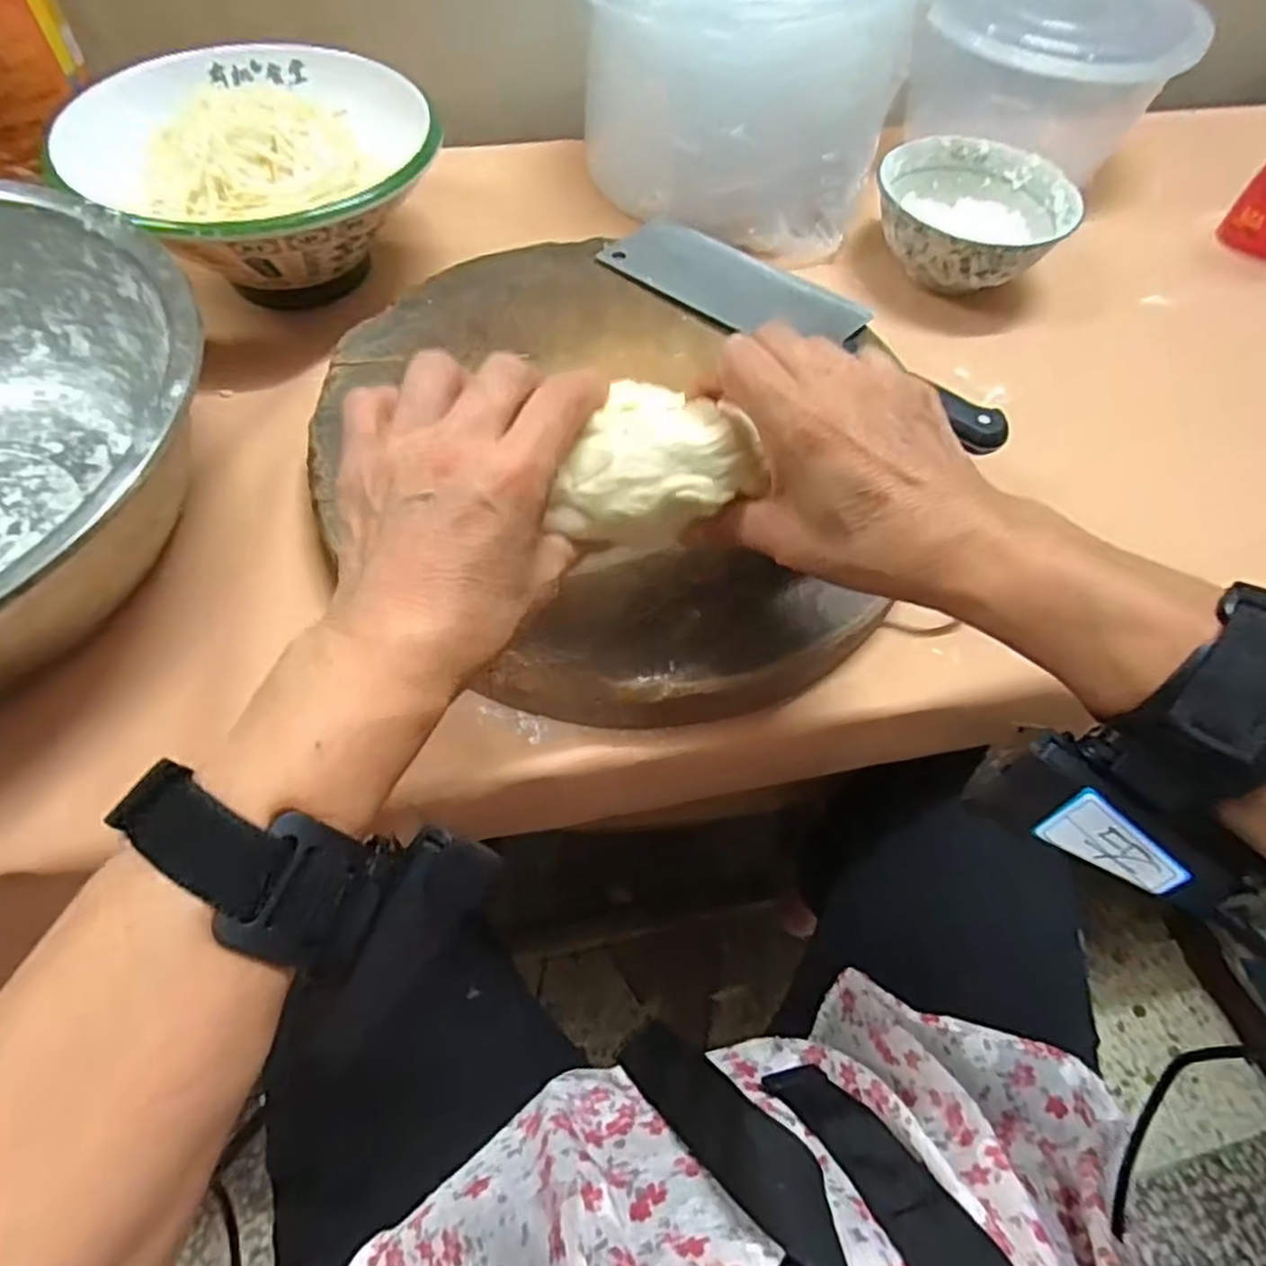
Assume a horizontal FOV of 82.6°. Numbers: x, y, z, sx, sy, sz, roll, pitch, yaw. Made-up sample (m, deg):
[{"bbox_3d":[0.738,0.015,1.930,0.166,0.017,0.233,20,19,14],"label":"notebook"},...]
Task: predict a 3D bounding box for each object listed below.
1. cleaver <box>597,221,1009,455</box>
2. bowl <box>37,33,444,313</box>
[{"bbox_3d":[0.112,-0.207,0.468,0.292,0.020,0.077,36,63,18],"label":"cleaver"},{"bbox_3d":[-0.256,-0.295,0.499,0.236,0.113,0.201,36,63,17],"label":"bowl"}]

